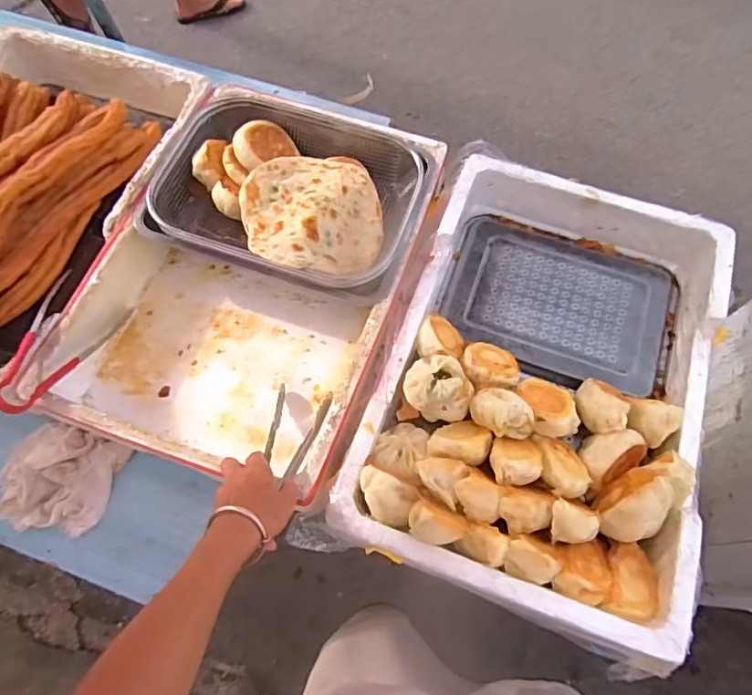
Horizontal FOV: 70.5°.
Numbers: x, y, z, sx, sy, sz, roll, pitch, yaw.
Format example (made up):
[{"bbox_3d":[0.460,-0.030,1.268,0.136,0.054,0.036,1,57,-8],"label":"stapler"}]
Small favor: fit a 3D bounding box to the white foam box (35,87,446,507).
[{"bbox_3d":[-0.174,-0.112,0.789,0.420,0.121,0.584,18,67,7],"label":"white foam box"}]

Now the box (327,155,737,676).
[{"bbox_3d":[0.229,0.033,0.725,0.431,0.102,0.598,20,67,8],"label":"box"}]

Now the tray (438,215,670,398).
[{"bbox_3d":[0.274,-0.073,0.811,0.328,0.022,0.226,17,66,6],"label":"tray"}]

